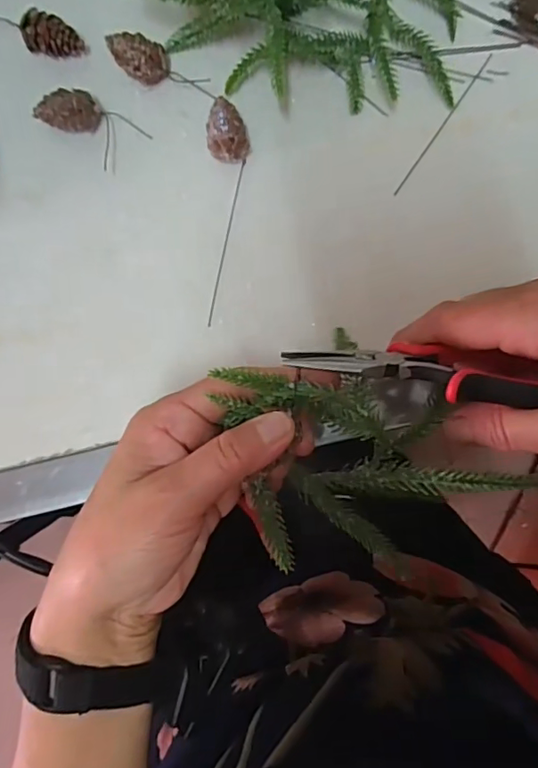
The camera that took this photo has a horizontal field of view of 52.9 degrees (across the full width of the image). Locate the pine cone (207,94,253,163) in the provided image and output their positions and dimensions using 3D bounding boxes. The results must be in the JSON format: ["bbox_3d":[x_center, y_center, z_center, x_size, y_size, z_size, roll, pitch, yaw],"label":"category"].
[{"bbox_3d":[-0.023,-0.145,0.309,0.022,0.019,0.036,-4,85,3],"label":"pine cone"}]

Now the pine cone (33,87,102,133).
[{"bbox_3d":[-0.118,-0.157,0.315,0.035,0.021,0.020,1,85,4],"label":"pine cone"}]

